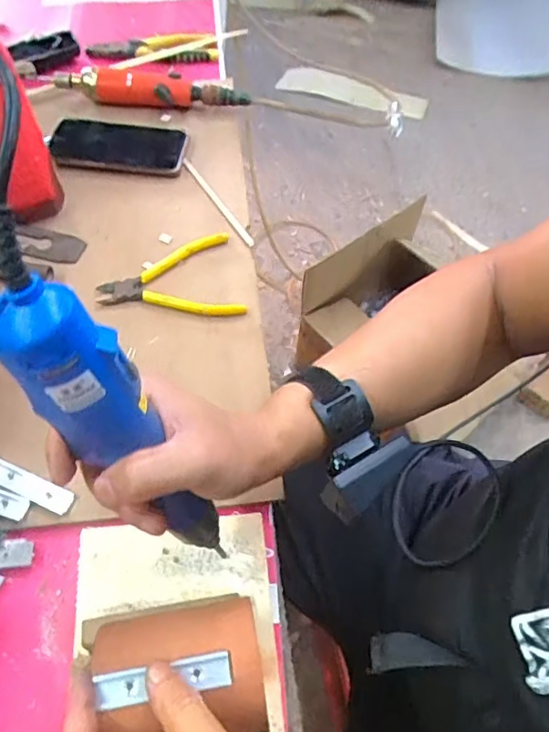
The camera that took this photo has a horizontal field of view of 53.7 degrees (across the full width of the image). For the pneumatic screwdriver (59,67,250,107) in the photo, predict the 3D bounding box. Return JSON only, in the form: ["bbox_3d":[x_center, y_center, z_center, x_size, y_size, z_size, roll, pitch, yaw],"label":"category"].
[{"bbox_3d":[-0.158,-0.358,0.708,0.252,0.034,0.045,5,57,0],"label":"pneumatic screwdriver"}]

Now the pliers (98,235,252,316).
[{"bbox_3d":[-0.108,-0.083,0.560,0.142,0.024,0.095,-13,59,-12],"label":"pliers"}]

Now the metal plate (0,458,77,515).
[{"bbox_3d":[-0.203,0.100,0.453,0.079,0.004,0.020,22,59,10],"label":"metal plate"}]

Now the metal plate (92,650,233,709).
[{"bbox_3d":[-0.065,0.184,0.319,0.079,0.006,0.019,-8,61,-5],"label":"metal plate"}]

